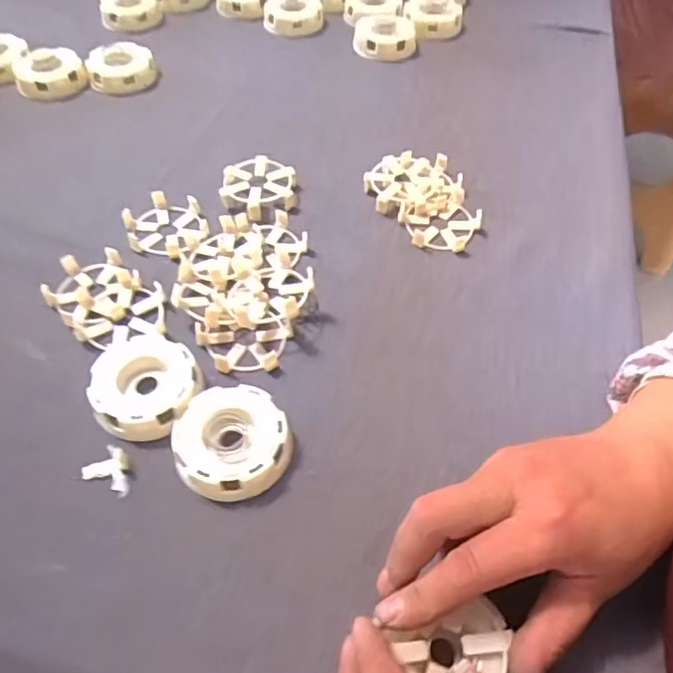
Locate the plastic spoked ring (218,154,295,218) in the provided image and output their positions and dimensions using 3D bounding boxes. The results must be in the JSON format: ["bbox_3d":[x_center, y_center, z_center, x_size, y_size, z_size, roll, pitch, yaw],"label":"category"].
[{"bbox_3d":[-0.064,-0.124,0.498,0.063,0.016,0.057,-28,58,-21],"label":"plastic spoked ring"}]

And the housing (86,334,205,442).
[{"bbox_3d":[-0.118,0.031,0.377,0.065,0.019,0.064,-5,53,-5],"label":"housing"}]

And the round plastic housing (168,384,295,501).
[{"bbox_3d":[-0.061,0.061,0.352,0.064,0.018,0.065,1,52,-1],"label":"round plastic housing"}]

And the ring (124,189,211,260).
[{"bbox_3d":[-0.135,-0.088,0.473,0.059,0.018,0.069,-16,55,-14],"label":"ring"}]

